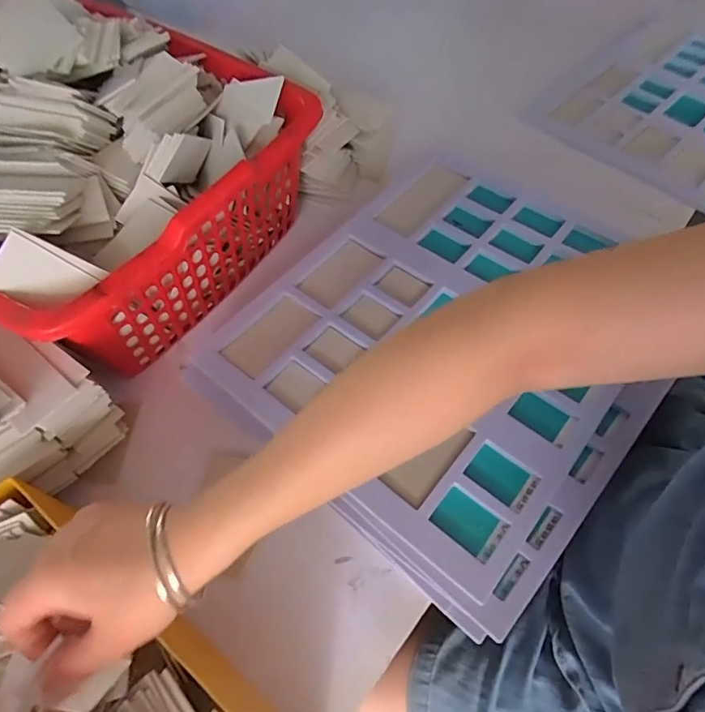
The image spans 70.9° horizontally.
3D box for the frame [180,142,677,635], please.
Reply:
[{"bbox_3d":[0.111,-0.039,0.522,0.390,0.035,0.454,36,65,21],"label":"frame"}]

